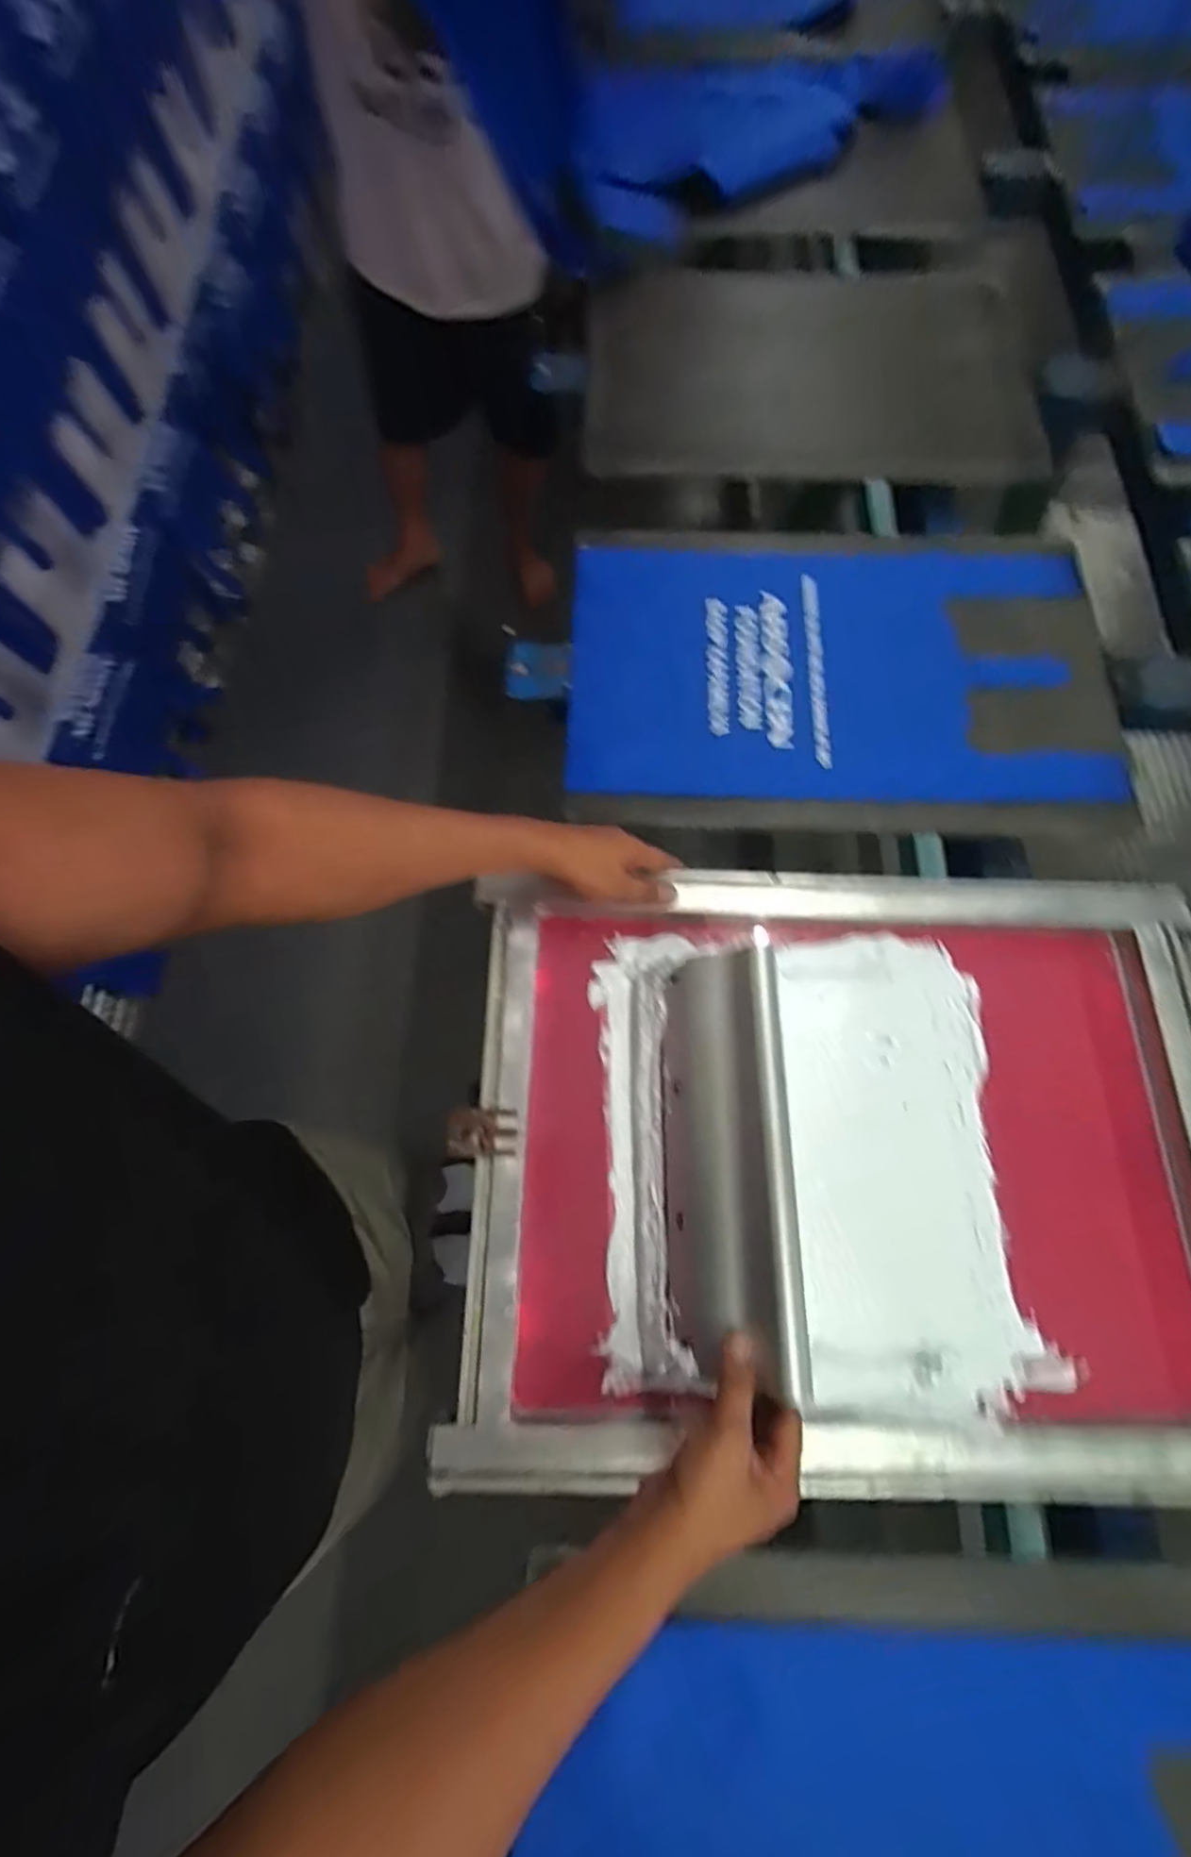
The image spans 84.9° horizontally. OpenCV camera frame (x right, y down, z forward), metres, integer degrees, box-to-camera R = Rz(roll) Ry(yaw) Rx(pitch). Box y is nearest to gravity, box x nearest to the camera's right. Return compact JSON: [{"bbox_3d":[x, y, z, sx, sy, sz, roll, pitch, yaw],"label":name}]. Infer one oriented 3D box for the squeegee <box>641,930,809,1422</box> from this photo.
[{"bbox_3d":[0.085,0.171,0.505,0.032,0.152,0.299,15,70,-39],"label":"squeegee"}]

